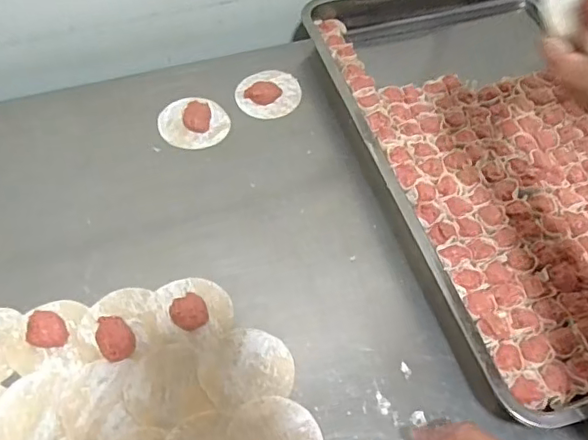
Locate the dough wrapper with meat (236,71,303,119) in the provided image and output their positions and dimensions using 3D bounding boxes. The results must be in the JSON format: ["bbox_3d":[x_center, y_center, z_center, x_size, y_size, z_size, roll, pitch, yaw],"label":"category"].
[{"bbox_3d":[-0.034,-0.163,0.729,0.081,0.008,0.082,7,56,3],"label":"dough wrapper with meat"}]

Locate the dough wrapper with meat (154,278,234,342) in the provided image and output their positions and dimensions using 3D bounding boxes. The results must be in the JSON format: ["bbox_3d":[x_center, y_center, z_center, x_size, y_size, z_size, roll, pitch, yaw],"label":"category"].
[{"bbox_3d":[-0.098,0.084,0.549,0.072,0.019,0.066,2,56,-3],"label":"dough wrapper with meat"}]

